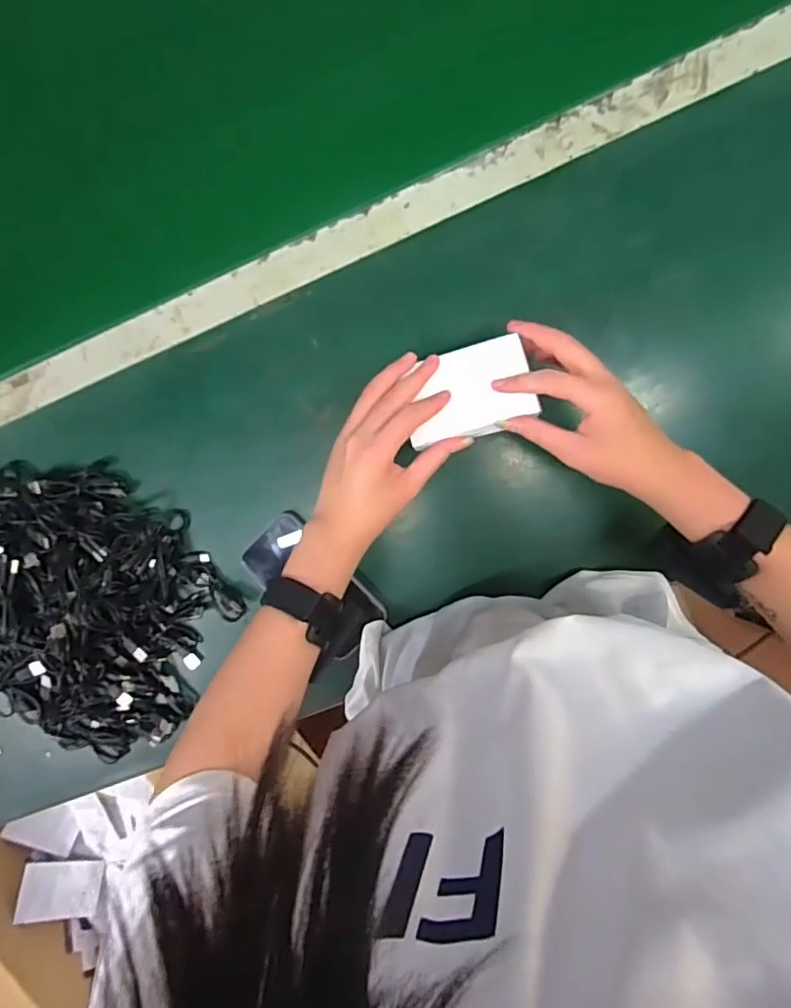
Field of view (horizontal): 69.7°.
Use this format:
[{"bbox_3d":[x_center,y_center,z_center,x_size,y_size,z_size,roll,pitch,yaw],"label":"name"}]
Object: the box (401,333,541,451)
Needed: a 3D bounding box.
[{"bbox_3d":[0.054,-0.083,0.422,0.092,0.012,0.064,-16,97,7],"label":"box"}]

